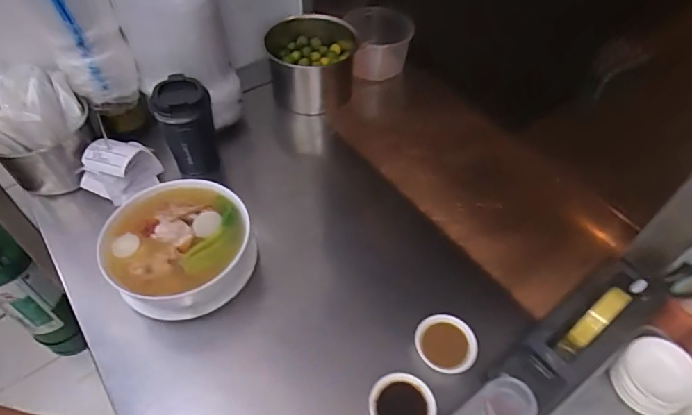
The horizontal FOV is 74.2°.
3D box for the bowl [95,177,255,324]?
[{"bbox_3d":[-0.222,0.053,0.621,0.178,0.075,0.181,1,51,-1],"label":"bowl"}]

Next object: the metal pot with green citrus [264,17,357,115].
[{"bbox_3d":[-0.064,-0.277,0.884,0.159,0.114,0.172,1,51,-1],"label":"metal pot with green citrus"}]

